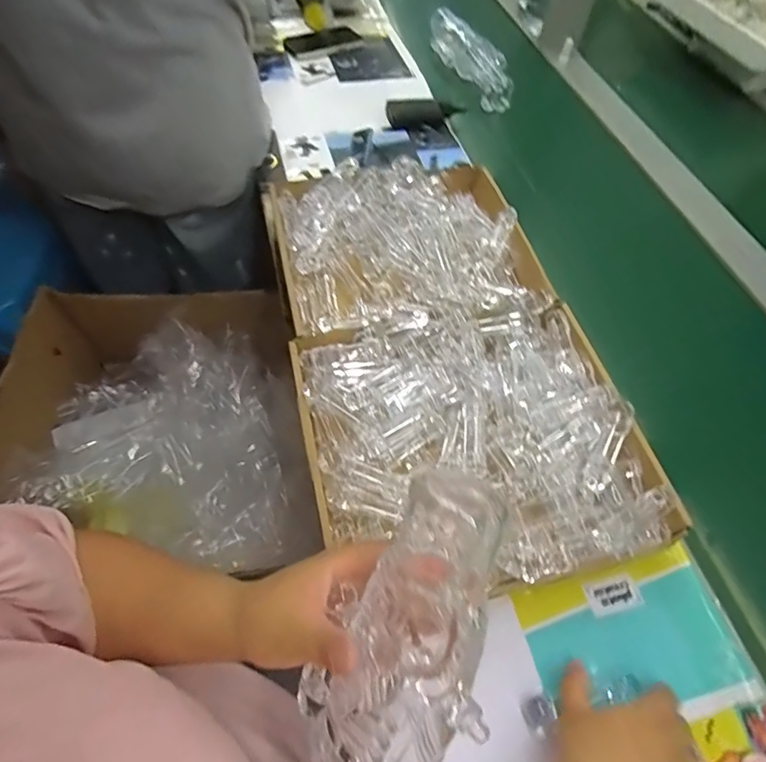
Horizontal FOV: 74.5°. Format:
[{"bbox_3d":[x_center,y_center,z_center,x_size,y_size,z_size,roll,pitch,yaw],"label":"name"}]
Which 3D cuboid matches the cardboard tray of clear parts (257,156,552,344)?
[{"bbox_3d":[0.034,-0.159,0.622,0.313,0.062,0.290,-10,59,-11],"label":"cardboard tray of clear parts"}]

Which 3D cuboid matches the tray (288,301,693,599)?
[{"bbox_3d":[0.086,0.053,0.480,0.308,0.058,0.274,-8,58,-10],"label":"tray"}]

